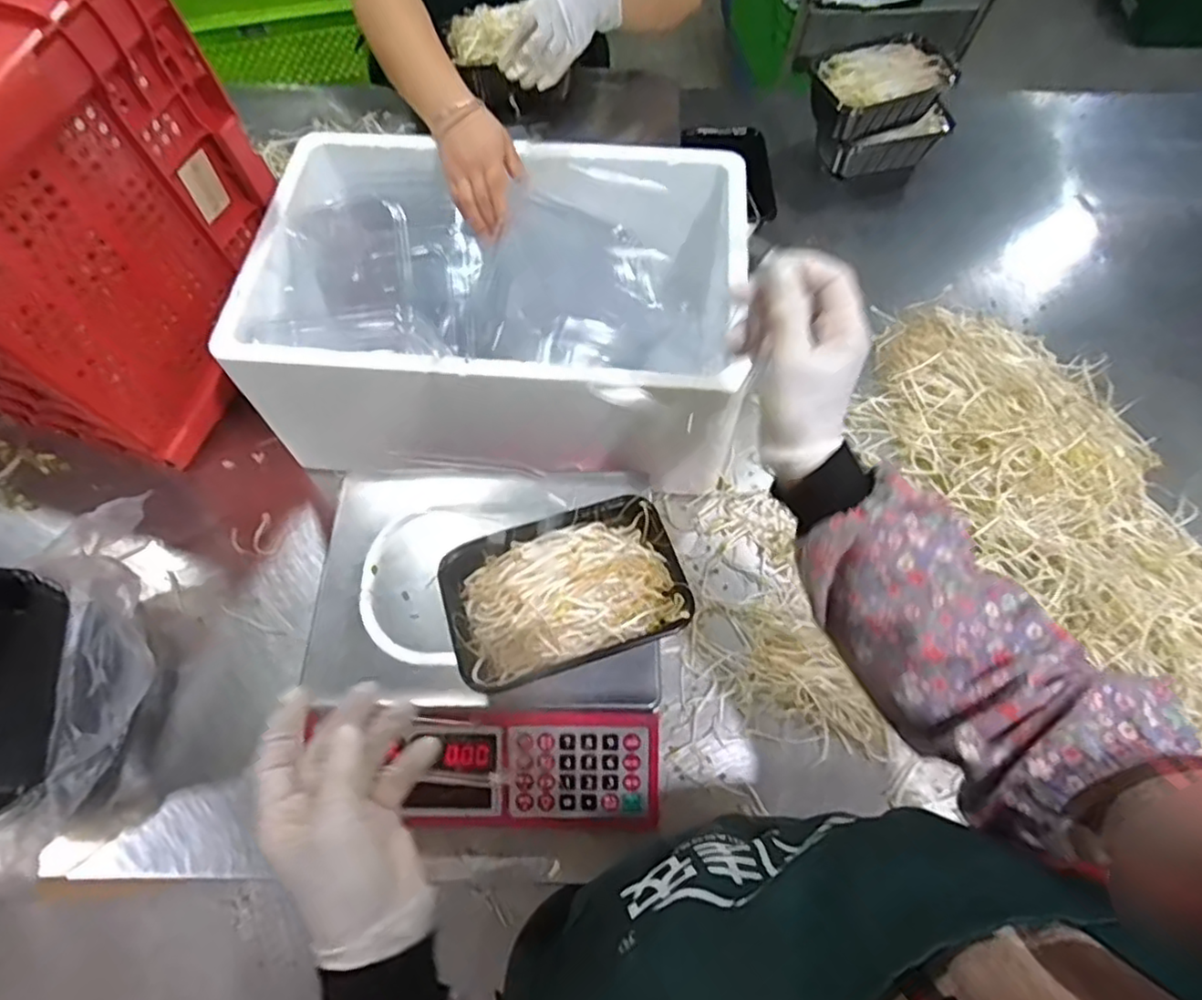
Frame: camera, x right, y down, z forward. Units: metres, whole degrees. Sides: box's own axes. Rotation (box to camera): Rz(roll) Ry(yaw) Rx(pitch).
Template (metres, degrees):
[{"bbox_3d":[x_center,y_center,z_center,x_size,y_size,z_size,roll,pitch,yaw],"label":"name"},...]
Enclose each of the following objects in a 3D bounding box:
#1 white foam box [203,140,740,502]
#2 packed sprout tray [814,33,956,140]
[{"bbox_3d":[-0.104,-0.204,0.710,0.460,0.181,0.311,1,63,1],"label":"white foam box"},{"bbox_3d":[0.372,-0.558,0.889,0.178,0.068,0.115,-28,67,-13],"label":"packed sprout tray"}]

